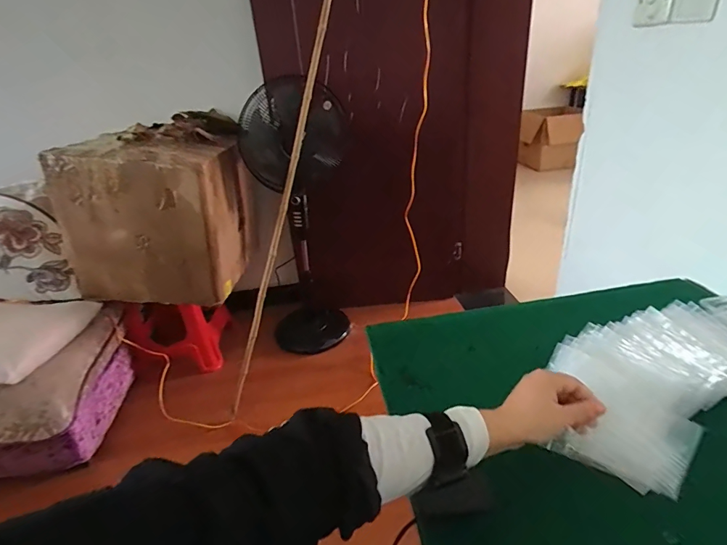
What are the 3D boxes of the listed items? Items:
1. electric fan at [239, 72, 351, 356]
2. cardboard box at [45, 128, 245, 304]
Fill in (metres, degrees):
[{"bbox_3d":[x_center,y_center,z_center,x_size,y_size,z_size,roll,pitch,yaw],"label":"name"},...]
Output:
[{"bbox_3d":[-0.242,-0.227,1.802,0.402,1.139,0.502,-6,28,-1],"label":"electric fan"},{"bbox_3d":[-0.775,-0.206,1.545,0.621,0.560,0.358,-1,29,8],"label":"cardboard box"}]

